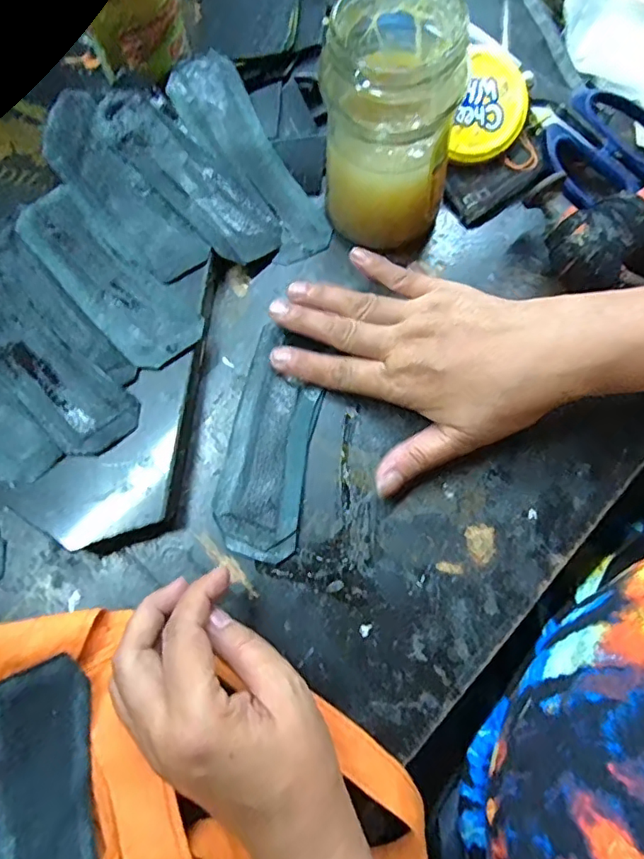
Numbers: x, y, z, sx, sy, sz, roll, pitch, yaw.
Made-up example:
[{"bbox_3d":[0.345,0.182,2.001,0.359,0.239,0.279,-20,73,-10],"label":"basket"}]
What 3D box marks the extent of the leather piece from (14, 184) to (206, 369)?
[{"bbox_3d":[-0.139,-0.099,0.344,0.049,0.004,0.148,-44,77,-10],"label":"leather piece"}]

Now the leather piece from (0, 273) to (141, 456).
[{"bbox_3d":[-0.173,-0.040,0.331,0.144,0.004,0.047,41,79,12],"label":"leather piece"}]

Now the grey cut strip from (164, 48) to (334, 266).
[{"bbox_3d":[-0.048,-0.187,0.373,0.049,0.007,0.152,-37,95,-8],"label":"grey cut strip"}]

